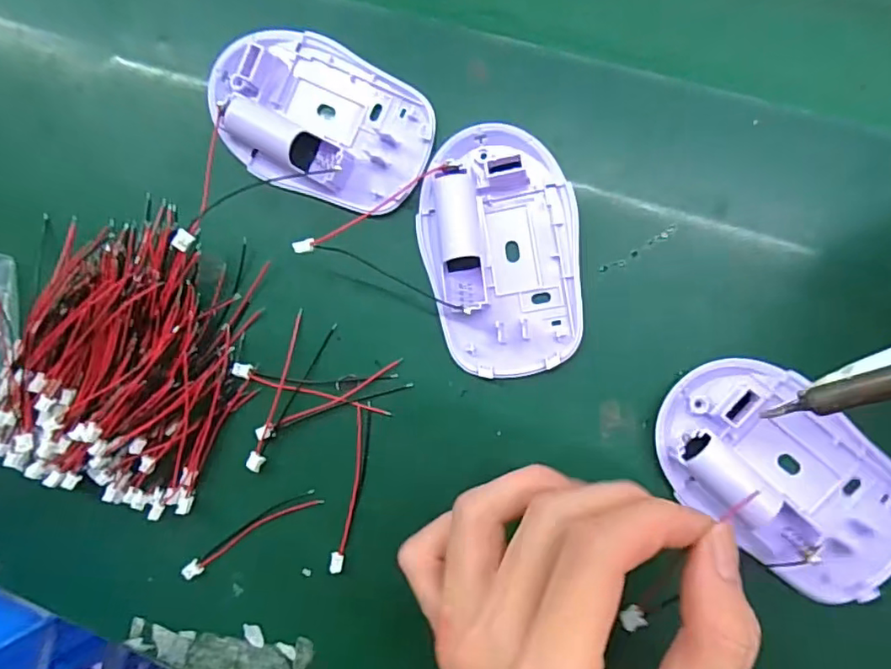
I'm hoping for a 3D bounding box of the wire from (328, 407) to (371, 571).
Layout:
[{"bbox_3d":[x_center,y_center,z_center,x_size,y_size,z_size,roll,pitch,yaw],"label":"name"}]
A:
[{"bbox_3d":[-0.039,0.064,0.243,0.007,0.005,0.070,10,89,8],"label":"wire"}]

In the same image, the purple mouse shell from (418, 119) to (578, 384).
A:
[{"bbox_3d":[0.021,-0.033,0.228,0.062,0.016,0.095,-2,87,8],"label":"purple mouse shell"}]

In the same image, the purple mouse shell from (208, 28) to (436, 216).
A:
[{"bbox_3d":[-0.053,-0.089,0.238,0.095,0.019,0.061,33,92,8],"label":"purple mouse shell"}]

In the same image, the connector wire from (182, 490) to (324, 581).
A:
[{"bbox_3d":[-0.084,0.085,0.250,0.069,0.006,0.009,-31,84,6],"label":"connector wire"}]

